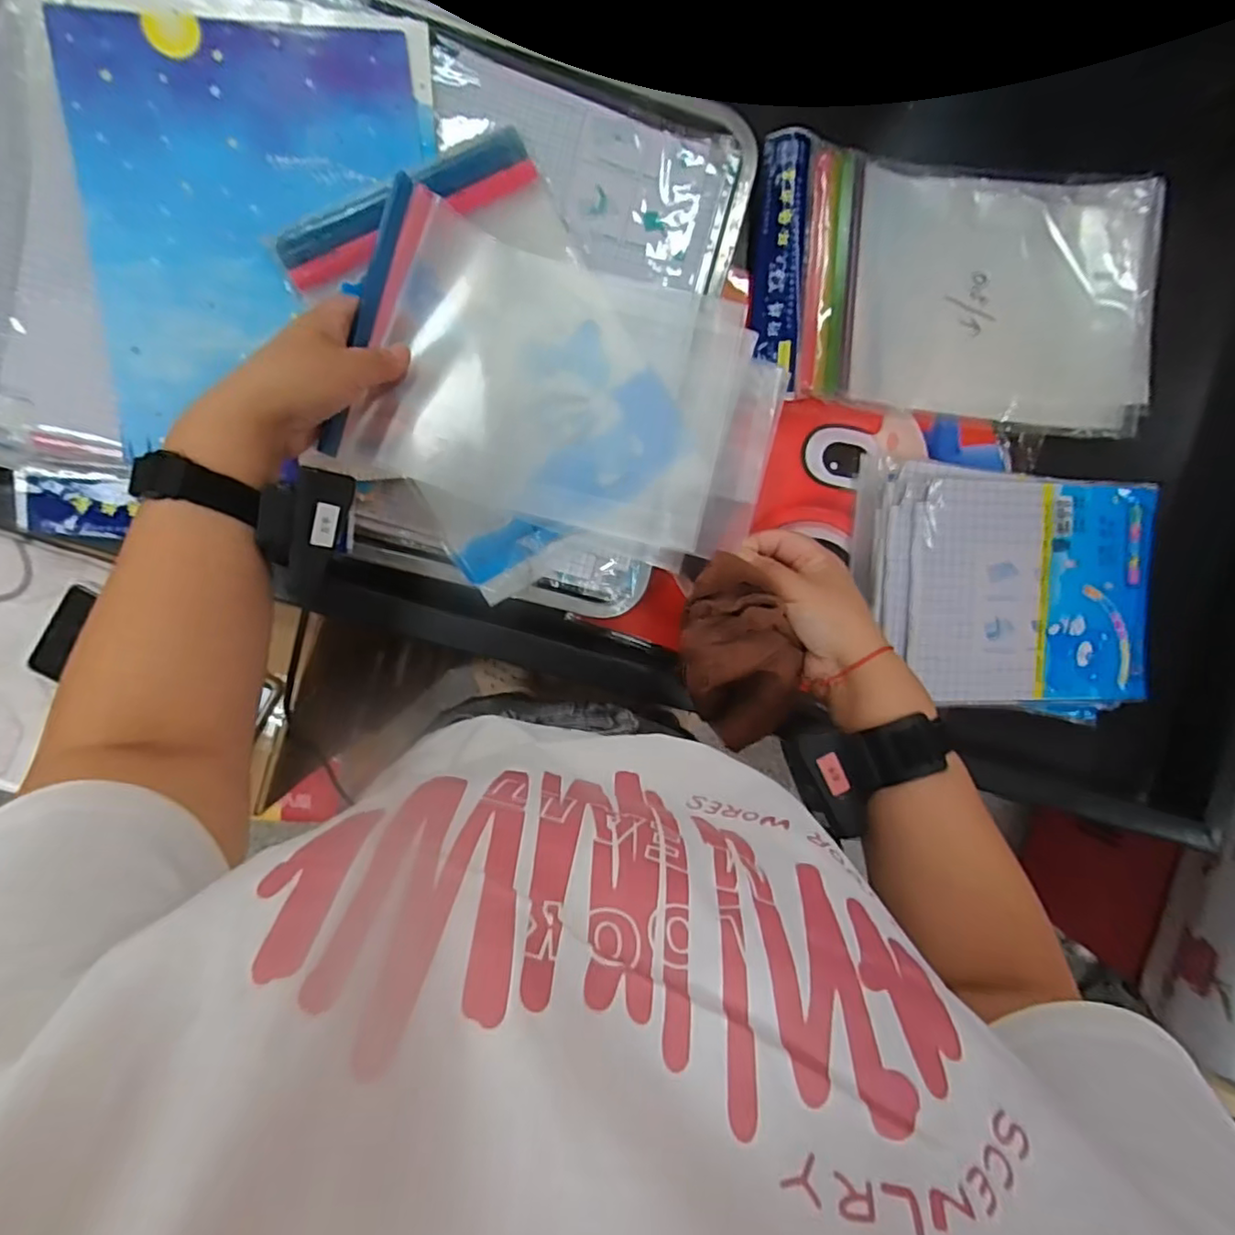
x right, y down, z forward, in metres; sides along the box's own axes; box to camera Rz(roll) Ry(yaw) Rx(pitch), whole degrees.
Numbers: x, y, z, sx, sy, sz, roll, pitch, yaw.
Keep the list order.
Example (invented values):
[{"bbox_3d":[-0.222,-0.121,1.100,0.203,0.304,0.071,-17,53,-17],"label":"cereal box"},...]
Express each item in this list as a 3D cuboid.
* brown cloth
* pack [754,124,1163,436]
[{"bbox_3d":[0.085,0.024,0.438,0.074,0.038,0.132,-6,93,-9],"label":"brown cloth"},{"bbox_3d":[0.283,-0.274,0.517,0.342,0.051,0.203,6,92,-6],"label":"pack"}]

